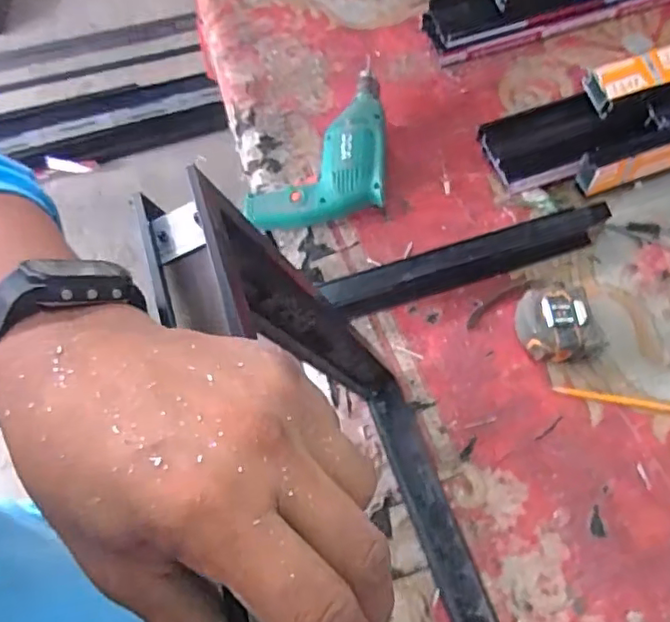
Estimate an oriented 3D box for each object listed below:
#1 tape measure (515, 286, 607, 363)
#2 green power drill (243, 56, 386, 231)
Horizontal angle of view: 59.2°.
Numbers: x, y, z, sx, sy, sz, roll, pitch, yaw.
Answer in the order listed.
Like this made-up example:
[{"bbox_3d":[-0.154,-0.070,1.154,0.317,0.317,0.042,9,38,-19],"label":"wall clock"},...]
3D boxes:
[{"bbox_3d":[0.245,0.015,0.651,0.081,0.056,0.080,-1,66,3],"label":"tape measure"},{"bbox_3d":[-0.023,-0.210,0.762,0.173,0.064,0.224,-3,66,2],"label":"green power drill"}]

